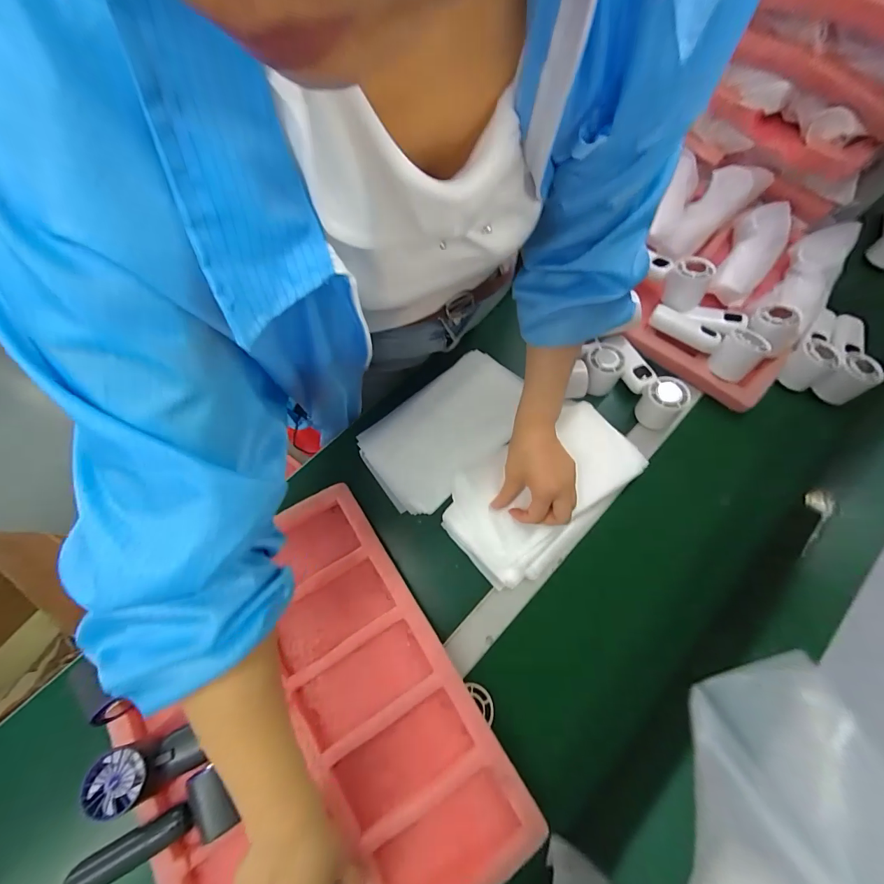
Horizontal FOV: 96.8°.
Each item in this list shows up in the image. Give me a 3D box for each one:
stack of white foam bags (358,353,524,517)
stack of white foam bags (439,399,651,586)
[{"bbox_3d":[0.006,-0.024,0.571,0.253,0.012,0.148,-42,75,-15],"label":"stack of white foam bags"},{"bbox_3d":[0.134,0.060,0.525,0.268,0.026,0.156,-30,72,-13],"label":"stack of white foam bags"}]

